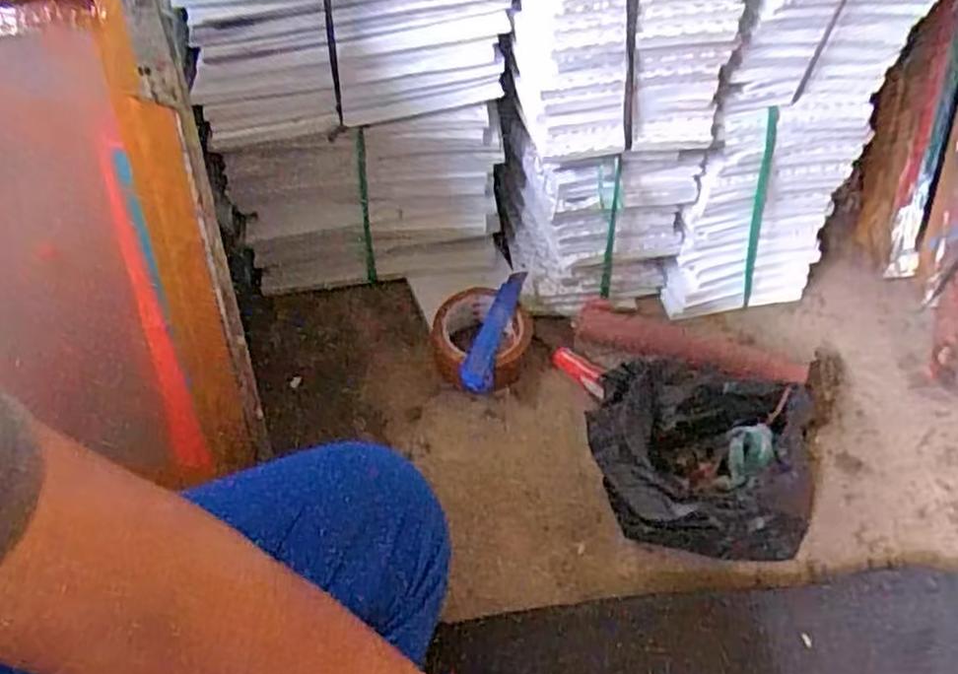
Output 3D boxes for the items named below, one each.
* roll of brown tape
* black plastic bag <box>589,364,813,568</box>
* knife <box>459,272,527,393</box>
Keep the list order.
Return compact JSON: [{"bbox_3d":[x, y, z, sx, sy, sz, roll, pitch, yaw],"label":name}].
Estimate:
[{"bbox_3d":[0.003,0.006,0.784,0.101,0.068,0.089,6,48,8],"label":"roll of brown tape"},{"bbox_3d":[0.197,0.108,0.652,0.202,0.104,0.140,0,48,3],"label":"black plastic bag"},{"bbox_3d":[0.017,-0.006,0.790,0.033,0.024,0.133,22,90,21],"label":"knife"}]

